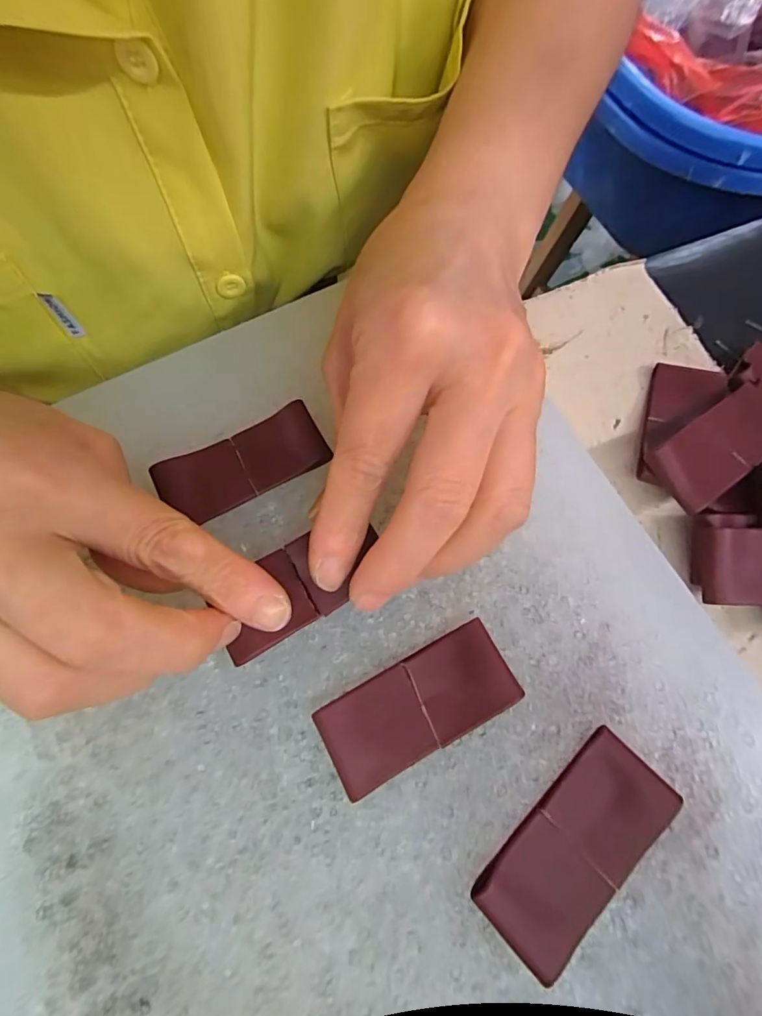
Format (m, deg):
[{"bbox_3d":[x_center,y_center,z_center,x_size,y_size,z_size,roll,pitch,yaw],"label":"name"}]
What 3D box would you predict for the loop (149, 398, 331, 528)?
[{"bbox_3d":[-0.050,-0.016,0.176,0.059,0.007,0.028,-29,71,-8],"label":"loop"}]

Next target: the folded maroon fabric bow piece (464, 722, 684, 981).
[{"bbox_3d":[0.055,0.096,0.136,0.028,0.007,0.060,42,77,16],"label":"folded maroon fabric bow piece"}]

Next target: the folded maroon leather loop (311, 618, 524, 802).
[{"bbox_3d":[0.011,0.061,0.148,0.059,0.006,0.027,-28,71,-8],"label":"folded maroon leather loop"}]

